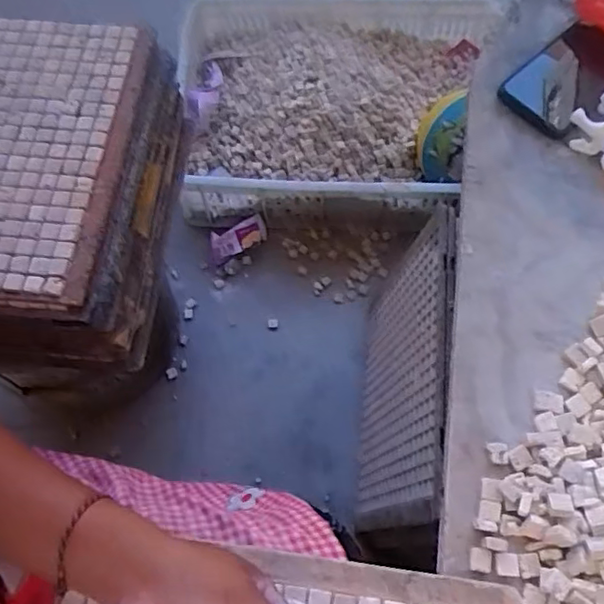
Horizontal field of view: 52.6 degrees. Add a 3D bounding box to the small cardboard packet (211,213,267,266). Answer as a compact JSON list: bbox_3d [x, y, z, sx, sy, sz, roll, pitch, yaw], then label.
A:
[{"bbox_3d":[-0.112,-0.111,1.077,0.104,0.018,0.050,-26,95,-7],"label":"small cardboard packet"}]

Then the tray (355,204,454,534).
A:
[{"bbox_3d":[0.127,0.115,0.827,0.020,0.340,0.372,10,63,-8],"label":"tray"}]

